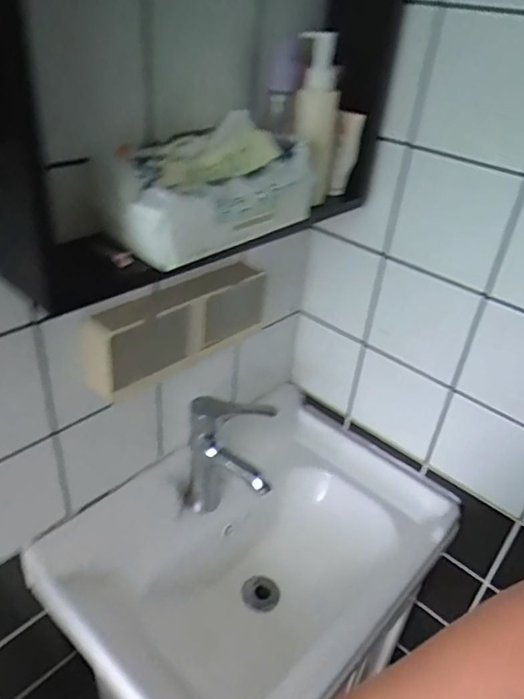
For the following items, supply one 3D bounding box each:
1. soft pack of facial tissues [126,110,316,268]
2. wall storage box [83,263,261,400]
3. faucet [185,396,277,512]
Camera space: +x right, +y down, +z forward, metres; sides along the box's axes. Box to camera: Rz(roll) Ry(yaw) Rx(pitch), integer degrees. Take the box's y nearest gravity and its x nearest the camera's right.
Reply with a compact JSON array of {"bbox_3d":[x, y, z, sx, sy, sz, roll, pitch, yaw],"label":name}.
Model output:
[{"bbox_3d":[-0.046,-0.162,0.536,0.209,0.090,0.107,-25,45,-37],"label":"soft pack of facial tissues"},{"bbox_3d":[-0.096,-0.028,0.662,0.261,0.095,0.053,-24,44,-37],"label":"wall storage box"},{"bbox_3d":[-0.050,0.166,0.773,0.132,0.189,0.091,9,34,6],"label":"faucet"}]

